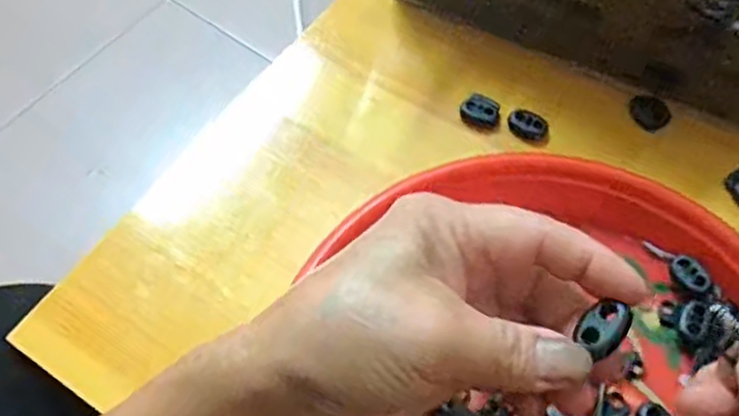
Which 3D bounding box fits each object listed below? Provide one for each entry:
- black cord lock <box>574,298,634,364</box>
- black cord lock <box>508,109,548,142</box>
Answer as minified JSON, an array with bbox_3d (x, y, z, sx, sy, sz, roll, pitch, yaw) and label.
[{"bbox_3d":[0.076,0.040,0.224,0.013,0.005,0.017,32,64,18],"label":"black cord lock"},{"bbox_3d":[0.085,-0.045,0.373,0.021,0.008,0.012,29,64,13],"label":"black cord lock"}]

